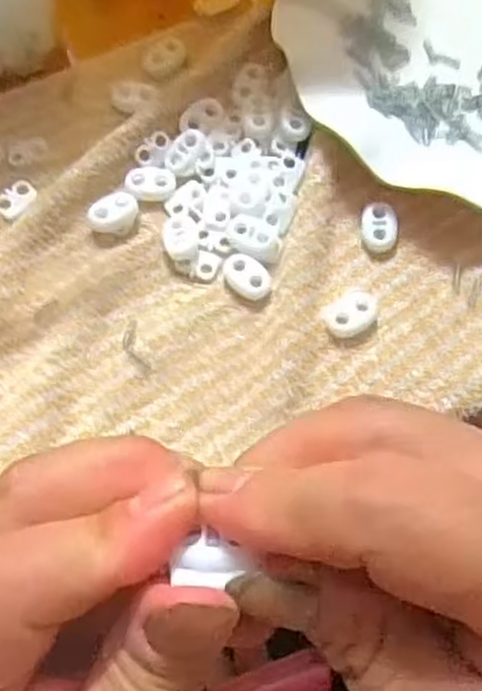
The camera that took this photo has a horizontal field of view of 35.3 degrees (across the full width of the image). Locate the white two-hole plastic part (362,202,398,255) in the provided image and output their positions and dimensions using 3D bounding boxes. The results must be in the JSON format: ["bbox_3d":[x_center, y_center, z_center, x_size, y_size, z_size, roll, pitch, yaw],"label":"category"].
[{"bbox_3d":[0.060,-0.051,0.327,0.016,0.006,0.024,2,69,0],"label":"white two-hole plastic part"}]

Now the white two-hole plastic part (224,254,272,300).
[{"bbox_3d":[0.003,-0.030,0.317,0.023,0.004,0.014,43,74,14],"label":"white two-hole plastic part"}]

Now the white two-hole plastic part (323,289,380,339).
[{"bbox_3d":[0.047,-0.014,0.313,0.026,0.006,0.017,-35,73,-13],"label":"white two-hole plastic part"}]

